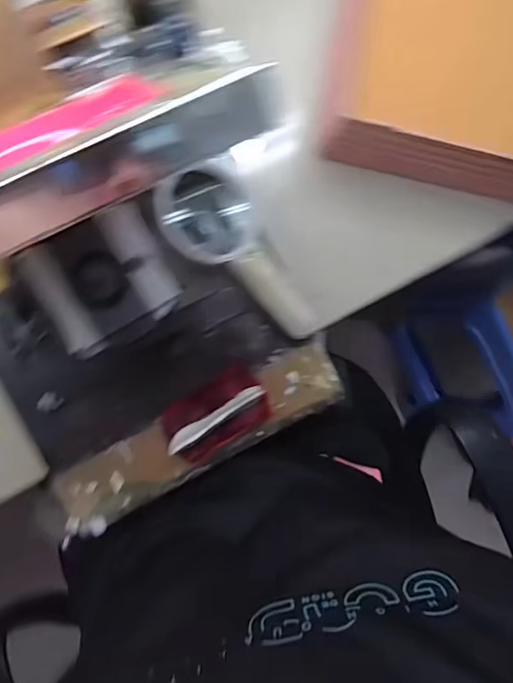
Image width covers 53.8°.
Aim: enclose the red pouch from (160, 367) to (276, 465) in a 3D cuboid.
[{"bbox_3d":[-0.031,0.060,0.412,0.084,0.034,0.053,-29,98,-5],"label":"red pouch"}]

